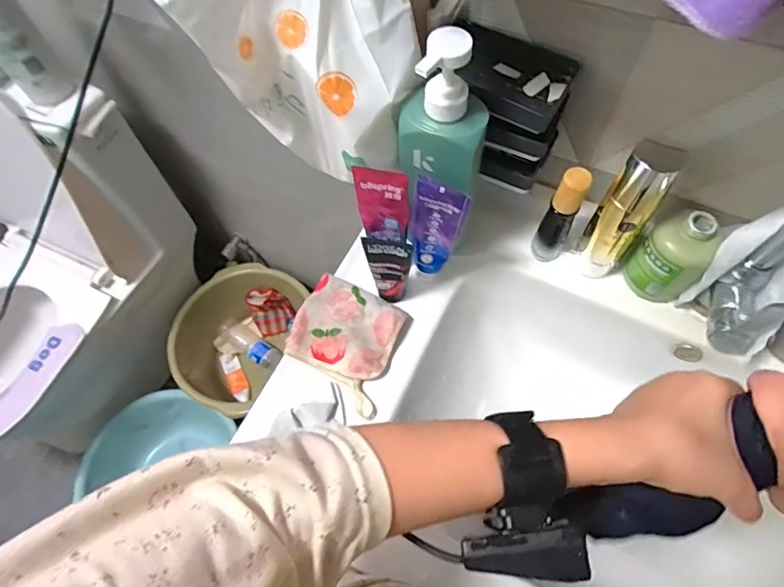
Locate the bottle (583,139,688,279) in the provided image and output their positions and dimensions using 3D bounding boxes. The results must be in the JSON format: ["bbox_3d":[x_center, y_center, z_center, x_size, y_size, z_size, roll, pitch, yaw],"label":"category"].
[{"bbox_3d":[0.231,-0.075,0.496,0.044,0.183,0.029,33,70,18],"label":"bottle"}]

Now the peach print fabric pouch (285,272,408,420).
[{"bbox_3d":[-0.051,0.048,0.548,0.117,0.026,0.113,26,67,15],"label":"peach print fabric pouch"}]

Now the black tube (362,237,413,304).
[{"bbox_3d":[-0.002,-0.021,0.535,0.046,0.102,0.025,0,63,3],"label":"black tube"}]

